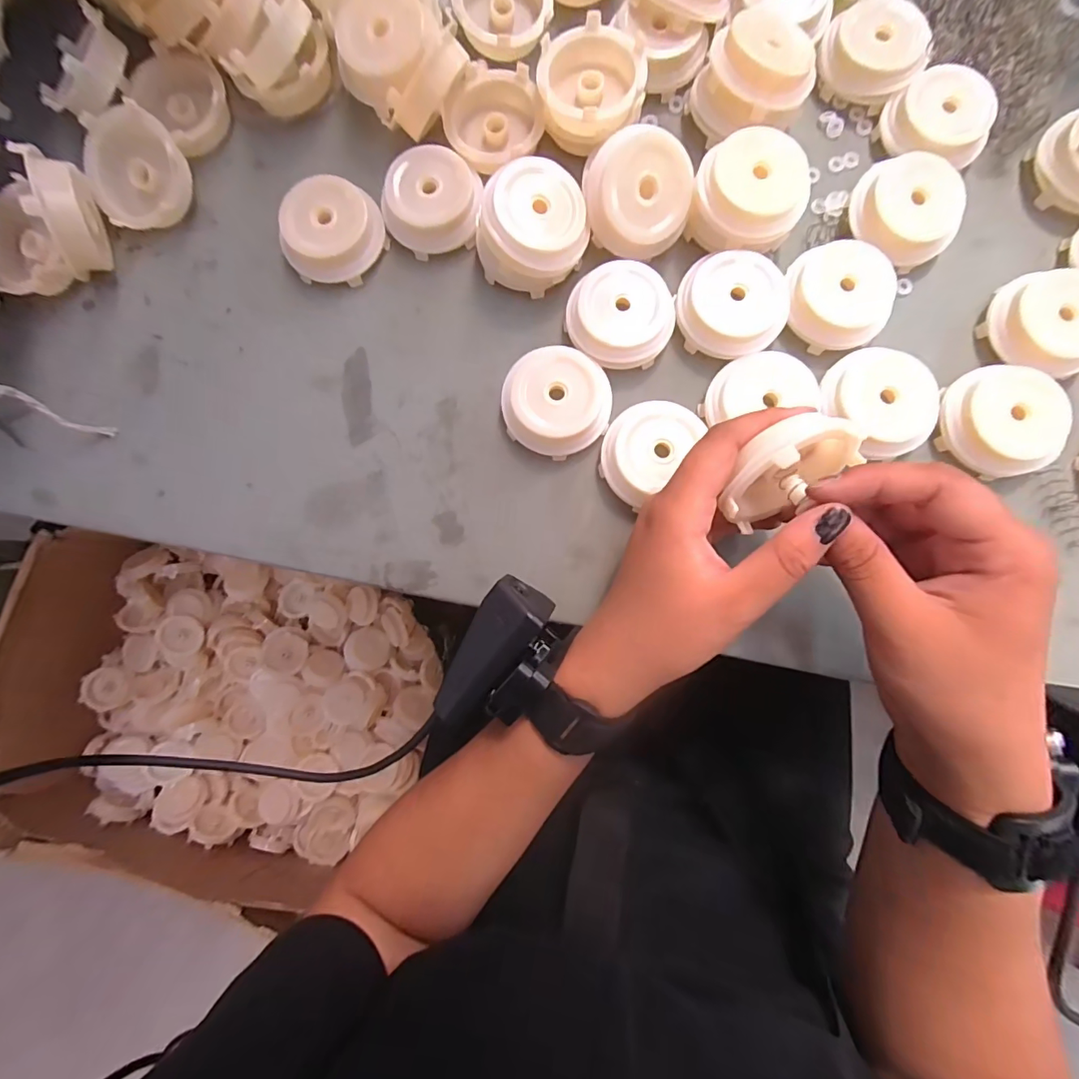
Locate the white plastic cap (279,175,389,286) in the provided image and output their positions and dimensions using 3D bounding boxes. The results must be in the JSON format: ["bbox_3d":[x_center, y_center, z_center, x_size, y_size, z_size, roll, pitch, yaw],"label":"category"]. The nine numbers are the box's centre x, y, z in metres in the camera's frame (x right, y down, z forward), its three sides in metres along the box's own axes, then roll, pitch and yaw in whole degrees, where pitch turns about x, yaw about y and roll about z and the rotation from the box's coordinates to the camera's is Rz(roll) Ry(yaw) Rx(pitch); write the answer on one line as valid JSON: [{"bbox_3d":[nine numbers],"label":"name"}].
[{"bbox_3d":[-0.116,-0.172,0.268,0.053,0.021,0.048,6,85,1],"label":"white plastic cap"}]

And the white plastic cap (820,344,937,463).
[{"bbox_3d":[0.180,-0.073,0.250,0.054,0.014,0.057,-39,86,-3],"label":"white plastic cap"}]

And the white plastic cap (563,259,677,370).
[{"bbox_3d":[0.044,-0.121,0.258,0.057,0.015,0.052,0,85,0],"label":"white plastic cap"}]

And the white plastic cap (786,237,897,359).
[{"bbox_3d":[0.162,-0.130,0.256,0.052,0.016,0.050,0,85,0],"label":"white plastic cap"}]

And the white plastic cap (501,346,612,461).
[{"bbox_3d":[0.010,-0.073,0.255,0.056,0.019,0.053,0,85,0],"label":"white plastic cap"}]

